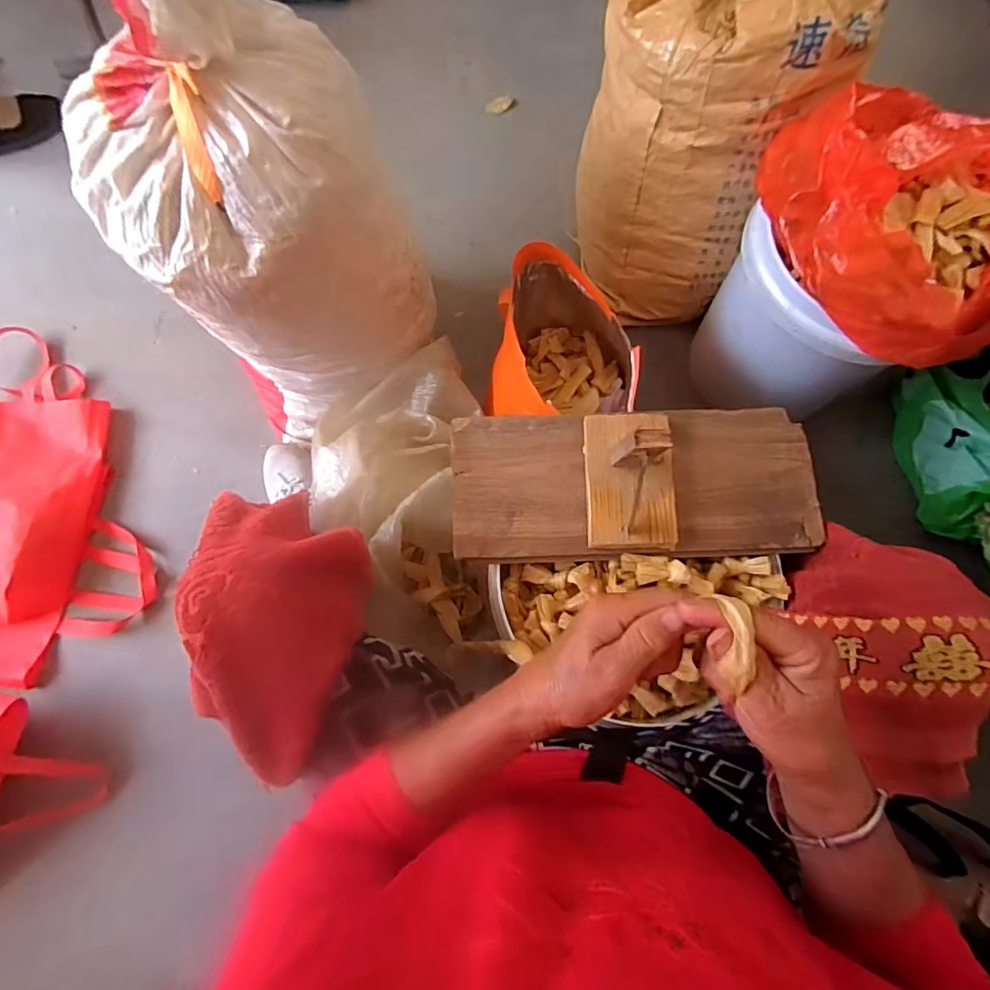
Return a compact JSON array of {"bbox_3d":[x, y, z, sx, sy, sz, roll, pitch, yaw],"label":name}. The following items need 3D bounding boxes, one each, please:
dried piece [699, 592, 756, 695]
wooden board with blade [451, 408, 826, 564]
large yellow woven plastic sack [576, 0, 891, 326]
[{"bbox_3d":[0.134,0.083,0.298,0.018,0.015,0.053,-1,79,0],"label":"dried piece"},{"bbox_3d":[0.149,-0.026,0.524,0.387,0.126,0.159,-2,76,0],"label":"wooden board with blade"},{"bbox_3d":[0.285,-0.527,0.781,0.317,0.466,0.322,21,77,5],"label":"large yellow woven plastic sack"}]

